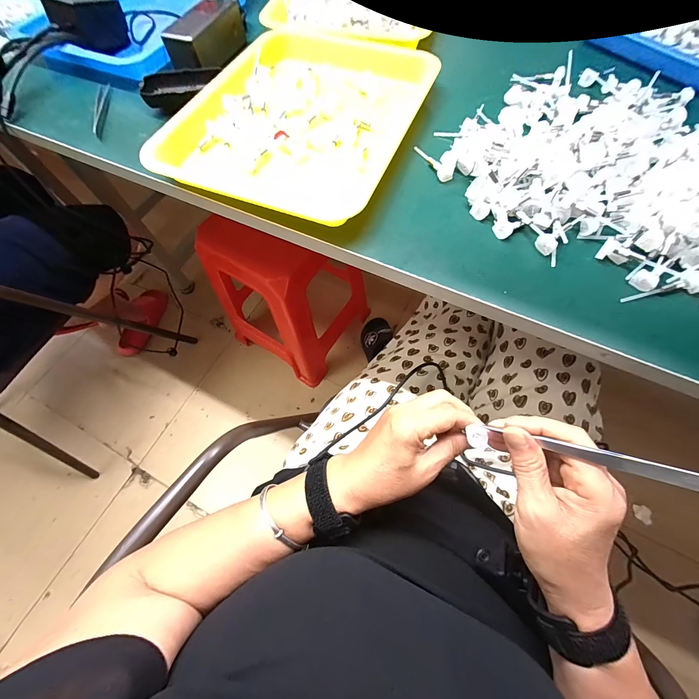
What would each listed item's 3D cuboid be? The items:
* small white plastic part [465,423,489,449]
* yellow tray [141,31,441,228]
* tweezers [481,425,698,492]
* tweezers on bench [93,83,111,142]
[{"bbox_3d":[0.109,0.075,0.265,0.017,0.007,0.017,9,68,7],"label":"small white plastic part"},{"bbox_3d":[-0.051,-0.295,0.382,0.251,0.032,0.316,21,68,10],"label":"yellow tray"},{"bbox_3d":[0.152,0.068,0.208,0.120,0.008,0.009,5,60,50],"label":"tweezers"},{"bbox_3d":[-0.340,-0.331,0.425,0.013,0.009,0.126,-14,67,-5],"label":"tweezers on bench"}]

